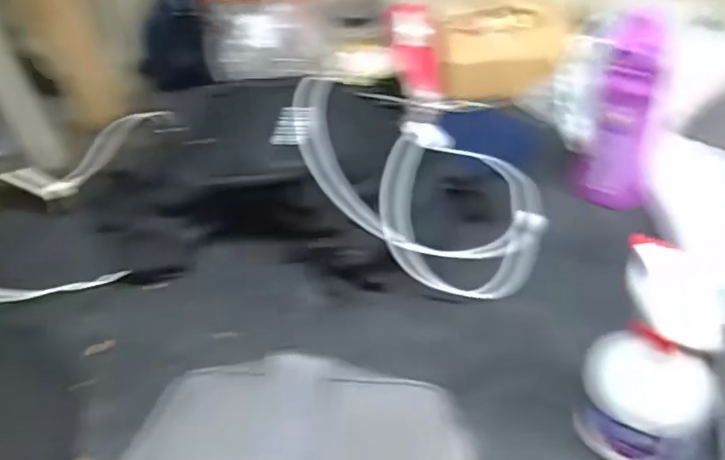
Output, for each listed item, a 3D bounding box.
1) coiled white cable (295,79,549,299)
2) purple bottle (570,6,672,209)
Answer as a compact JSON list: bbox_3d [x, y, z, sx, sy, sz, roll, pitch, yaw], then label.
[{"bbox_3d":[0.078,-0.056,0.660,0.283,0.176,0.218,-5,41,3],"label":"coiled white cable"},{"bbox_3d":[0.300,-0.129,0.664,0.081,0.236,0.061,14,45,23],"label":"purple bottle"}]

